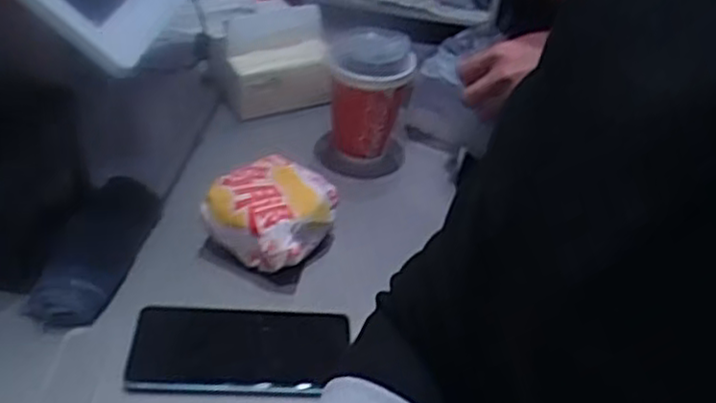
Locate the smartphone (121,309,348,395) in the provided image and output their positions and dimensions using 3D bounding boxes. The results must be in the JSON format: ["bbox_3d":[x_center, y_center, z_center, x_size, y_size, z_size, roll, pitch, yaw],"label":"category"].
[{"bbox_3d":[-0.088,0.104,0.545,0.155,0.012,0.077,3,37,-5],"label":"smartphone"}]

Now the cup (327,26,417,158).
[{"bbox_3d":[0.009,-0.102,0.743,0.079,0.121,0.081,4,37,-3],"label":"cup"}]

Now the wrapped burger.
[{"bbox_3d":[-0.073,0.010,0.631,0.086,0.061,0.088,24,40,21],"label":"wrapped burger"}]

